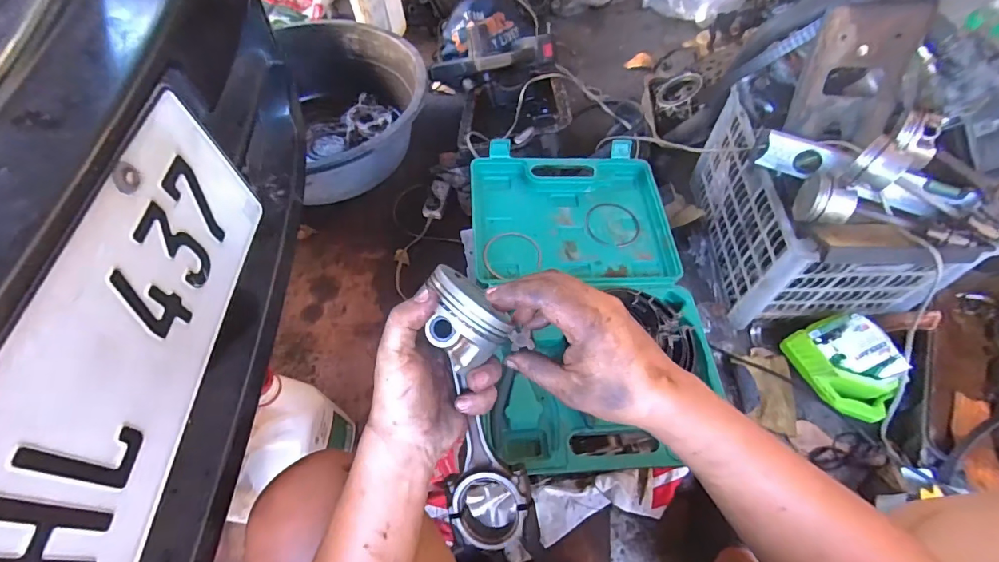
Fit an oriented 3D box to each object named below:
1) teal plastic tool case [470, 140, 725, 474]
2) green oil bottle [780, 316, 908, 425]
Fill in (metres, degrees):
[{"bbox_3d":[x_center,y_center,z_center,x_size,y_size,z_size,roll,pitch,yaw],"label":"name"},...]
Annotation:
[{"bbox_3d":[0.108,0.000,0.572,0.261,0.059,0.443,-6,60,-1],"label":"teal plastic tool case"},{"bbox_3d":[0.597,0.146,0.769,0.137,0.052,0.174,-38,66,21],"label":"green oil bottle"}]

